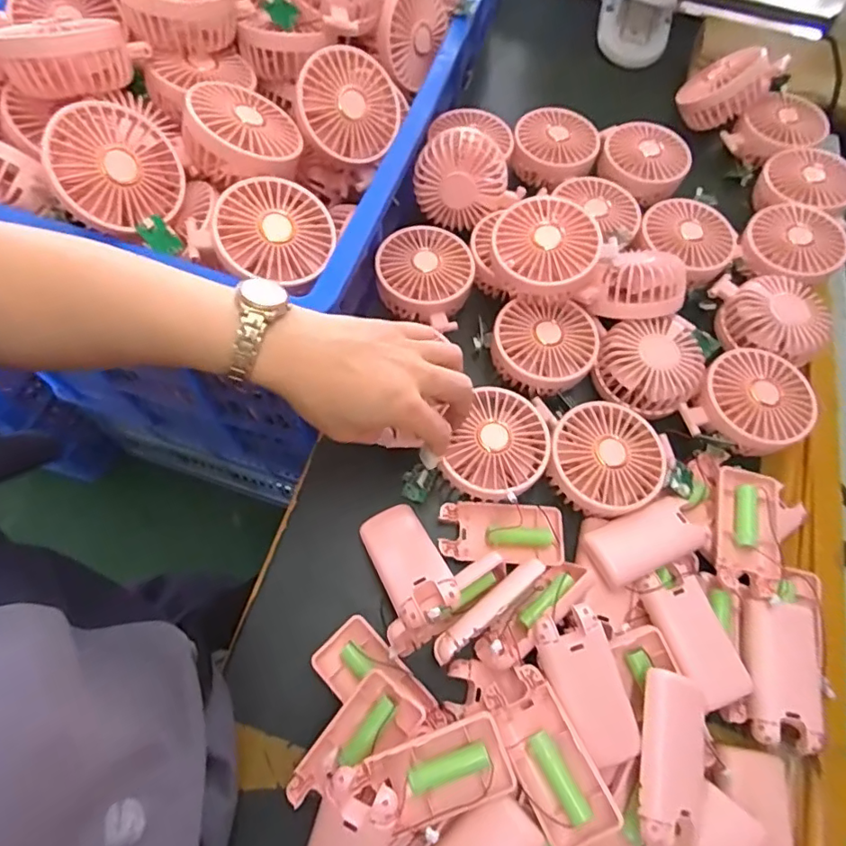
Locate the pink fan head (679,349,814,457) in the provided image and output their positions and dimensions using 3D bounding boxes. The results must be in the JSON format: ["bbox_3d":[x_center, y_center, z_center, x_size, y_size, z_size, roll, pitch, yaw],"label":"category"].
[{"bbox_3d":[0.276,-0.018,0.446,0.084,0.032,0.094,35,68,12],"label":"pink fan head"}]

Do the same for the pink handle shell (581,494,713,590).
[{"bbox_3d":[0.168,0.086,0.396,0.087,0.011,0.044,-21,68,-12],"label":"pink handle shell"}]

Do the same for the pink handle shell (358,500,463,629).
[{"bbox_3d":[-0.011,0.097,0.373,0.043,0.010,0.093,-23,41,-13],"label":"pink handle shell"}]

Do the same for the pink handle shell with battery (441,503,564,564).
[{"bbox_3d":[0.061,0.086,0.417,0.094,0.017,0.046,2,65,-2],"label":"pink handle shell with battery"}]

